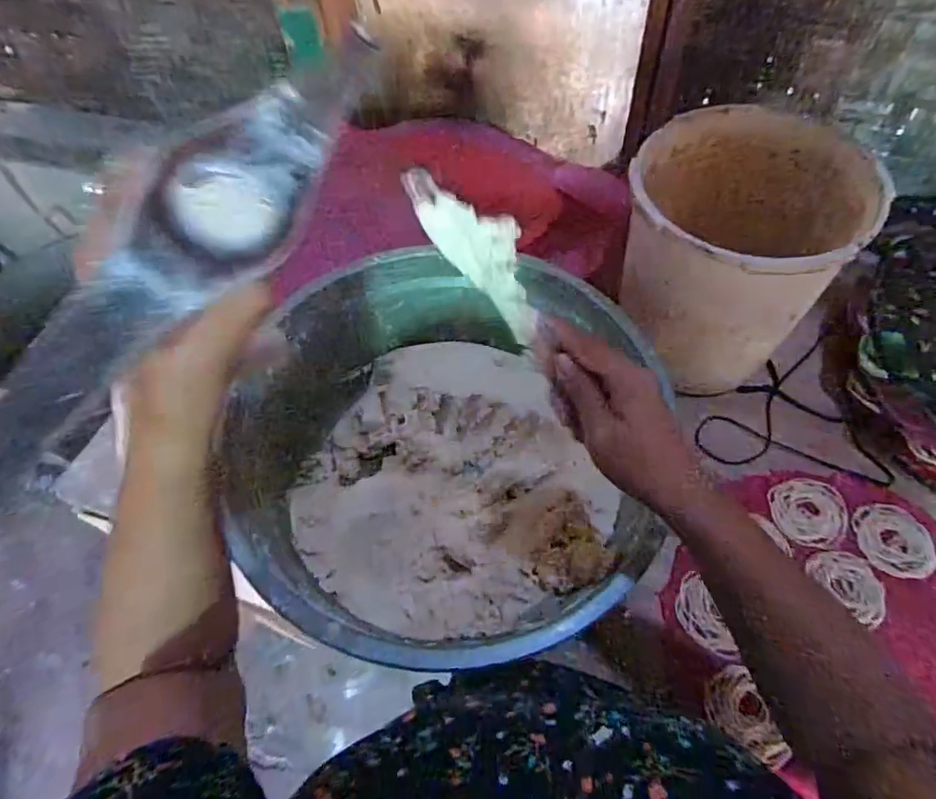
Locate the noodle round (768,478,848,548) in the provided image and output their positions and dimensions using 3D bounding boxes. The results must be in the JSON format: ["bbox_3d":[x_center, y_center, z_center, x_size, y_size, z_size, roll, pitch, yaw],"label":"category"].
[{"bbox_3d":[0.371,0.121,0.609,0.075,0.005,0.073,-2,58,3],"label":"noodle round"}]

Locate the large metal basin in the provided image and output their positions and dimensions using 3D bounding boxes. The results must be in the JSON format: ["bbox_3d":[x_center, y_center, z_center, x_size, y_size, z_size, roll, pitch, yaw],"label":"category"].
[{"bbox_3d":[-0.030,0.069,0.572,0.374,0.190,0.360,-2,58,3],"label":"large metal basin"}]

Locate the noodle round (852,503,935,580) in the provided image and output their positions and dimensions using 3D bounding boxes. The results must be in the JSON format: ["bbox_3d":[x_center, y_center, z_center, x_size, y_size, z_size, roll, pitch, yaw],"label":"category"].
[{"bbox_3d":[0.448,0.148,0.589,0.067,0.007,0.077,-6,58,0],"label":"noodle round"}]

